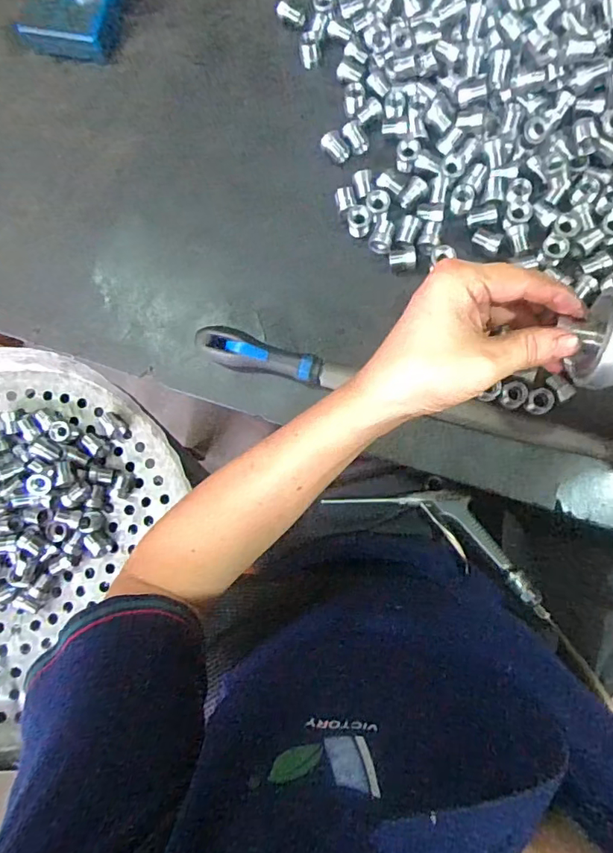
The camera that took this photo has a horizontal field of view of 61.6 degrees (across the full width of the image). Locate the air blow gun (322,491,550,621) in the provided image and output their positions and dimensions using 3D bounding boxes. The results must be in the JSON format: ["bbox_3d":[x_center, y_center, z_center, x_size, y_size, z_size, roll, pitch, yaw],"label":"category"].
[{"bbox_3d":[0.149,0.105,0.549,0.241,0.046,0.077,28,87,9],"label":"air blow gun"}]

